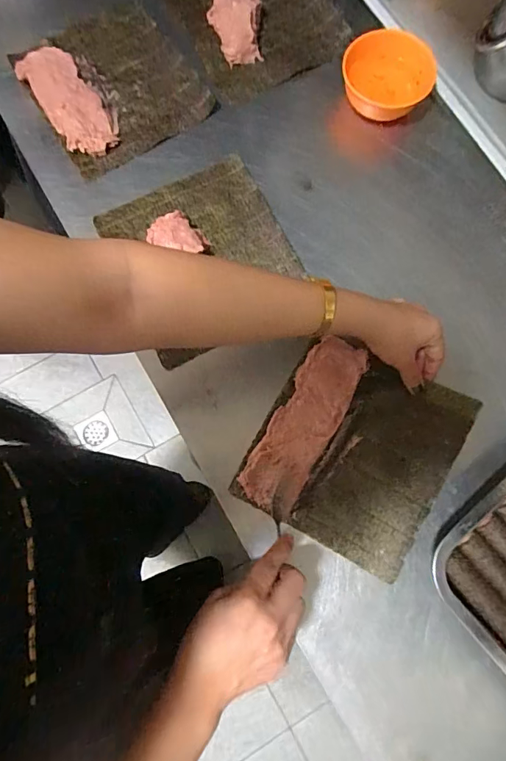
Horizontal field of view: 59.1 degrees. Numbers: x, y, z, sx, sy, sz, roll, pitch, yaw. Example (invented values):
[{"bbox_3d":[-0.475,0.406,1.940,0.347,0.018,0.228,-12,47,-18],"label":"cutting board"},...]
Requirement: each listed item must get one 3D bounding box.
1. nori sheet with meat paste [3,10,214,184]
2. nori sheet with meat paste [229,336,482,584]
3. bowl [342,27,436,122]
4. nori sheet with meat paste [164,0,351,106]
[{"bbox_3d":[-0.175,-0.371,0.552,0.185,0.022,0.208,-34,80,-7],"label":"nori sheet with meat paste"},{"bbox_3d":[0.103,0.070,0.455,0.179,0.017,0.197,30,81,7],"label":"nori sheet with meat paste"},{"bbox_3d":[0.158,-0.359,0.528,0.106,0.049,0.084,21,79,4],"label":"bowl"},{"bbox_3d":[0.005,-0.474,0.566,0.192,0.029,0.205,-23,79,-5],"label":"nori sheet with meat paste"}]

